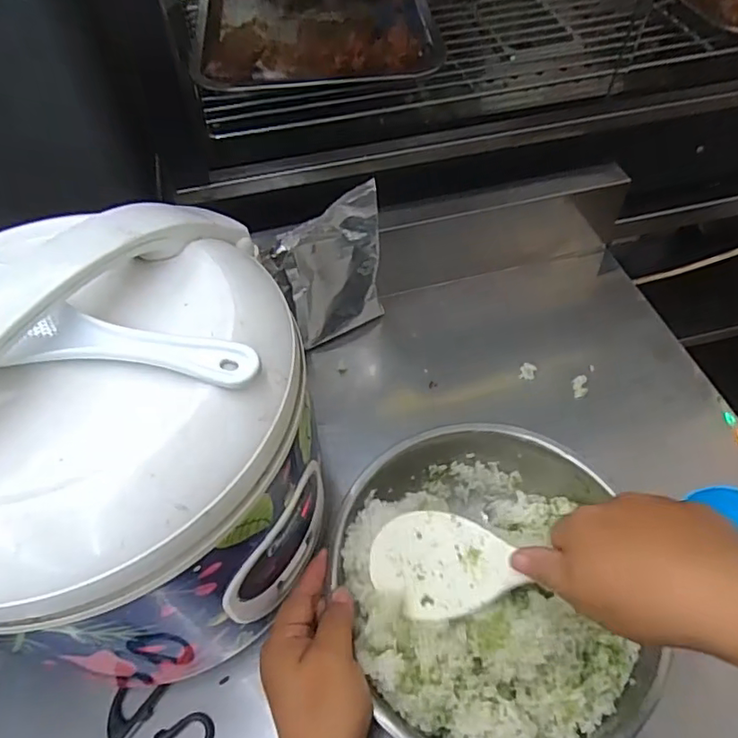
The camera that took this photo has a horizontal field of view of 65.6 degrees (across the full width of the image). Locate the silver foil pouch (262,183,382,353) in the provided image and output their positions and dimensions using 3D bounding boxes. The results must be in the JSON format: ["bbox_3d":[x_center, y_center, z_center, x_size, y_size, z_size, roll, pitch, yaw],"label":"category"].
[{"bbox_3d":[-0.035,-0.083,0.529,0.110,0.152,0.027,-34,60,-21],"label":"silver foil pouch"}]

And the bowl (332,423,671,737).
[{"bbox_3d":[0.081,0.148,0.393,0.189,0.071,0.216,-9,54,-5],"label":"bowl"}]

